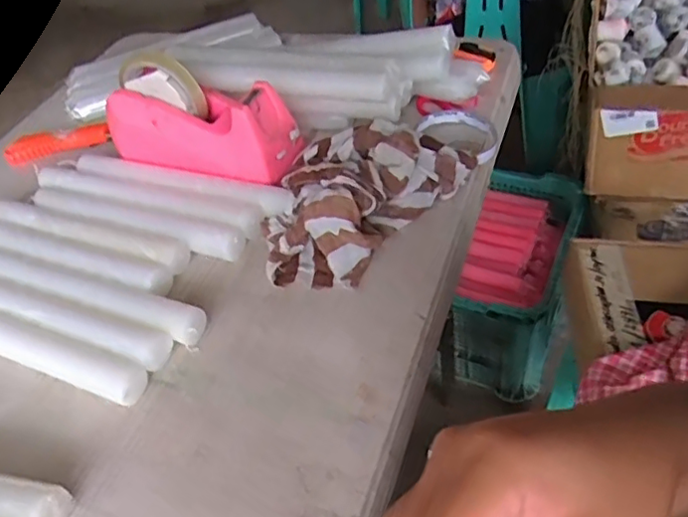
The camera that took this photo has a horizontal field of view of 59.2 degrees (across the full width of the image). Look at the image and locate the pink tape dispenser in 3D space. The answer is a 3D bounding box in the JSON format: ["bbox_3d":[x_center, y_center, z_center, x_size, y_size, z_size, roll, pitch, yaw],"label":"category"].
[{"bbox_3d":[-0.145,-0.135,0.574,0.191,0.090,0.065,8,48,19],"label":"pink tape dispenser"}]

